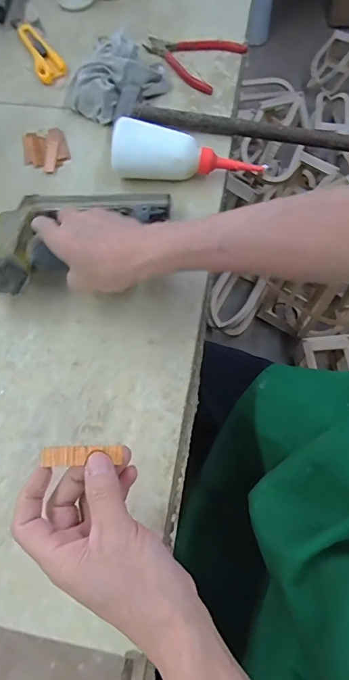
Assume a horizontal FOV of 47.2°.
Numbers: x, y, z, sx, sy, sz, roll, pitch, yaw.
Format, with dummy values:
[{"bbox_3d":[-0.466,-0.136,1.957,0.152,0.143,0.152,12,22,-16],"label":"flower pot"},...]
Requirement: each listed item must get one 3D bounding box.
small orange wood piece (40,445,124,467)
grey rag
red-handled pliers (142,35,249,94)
[{"bbox_3d":[-0.064,0.080,0.279,0.055,0.007,0.013,-1,65,-13],"label":"small orange wood piece"},{"bbox_3d":[-0.074,-0.358,0.547,0.103,0.049,0.135,39,73,17],"label":"grey rag"},{"bbox_3d":[0.017,-0.418,0.586,0.142,0.016,0.101,31,71,15],"label":"red-handled pliers"}]

